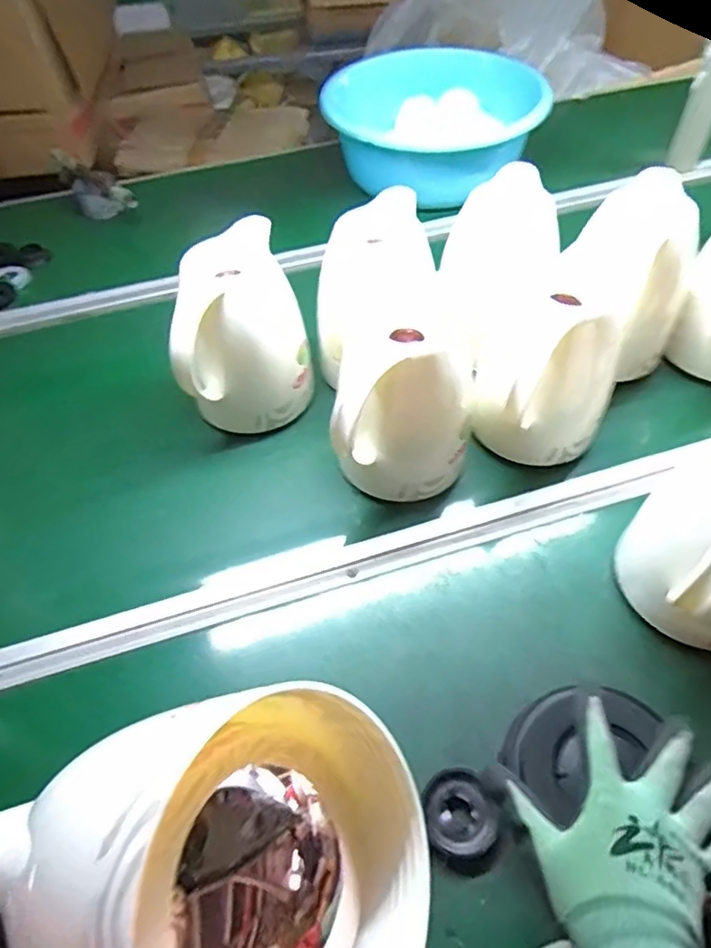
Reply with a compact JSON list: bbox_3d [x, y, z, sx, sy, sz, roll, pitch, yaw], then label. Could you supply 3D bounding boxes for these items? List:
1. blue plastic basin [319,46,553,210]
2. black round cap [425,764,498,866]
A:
[{"bbox_3d":[0.146,-0.637,1.091,0.385,0.134,0.346,5,53,9],"label":"blue plastic basin"},{"bbox_3d":[0.089,0.285,0.505,0.059,0.020,0.067,-7,52,-1],"label":"black round cap"}]

